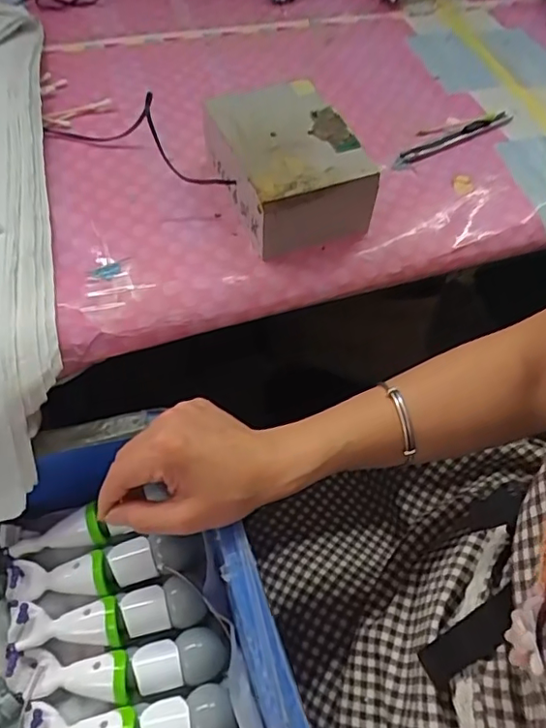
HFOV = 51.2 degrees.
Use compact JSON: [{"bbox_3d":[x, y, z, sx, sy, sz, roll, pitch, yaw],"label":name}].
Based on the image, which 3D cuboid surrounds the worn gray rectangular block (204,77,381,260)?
[{"bbox_3d":[0.010,-0.152,0.443,0.099,0.060,0.139,-18,60,-13],"label":"worn gray rectangular block"}]

